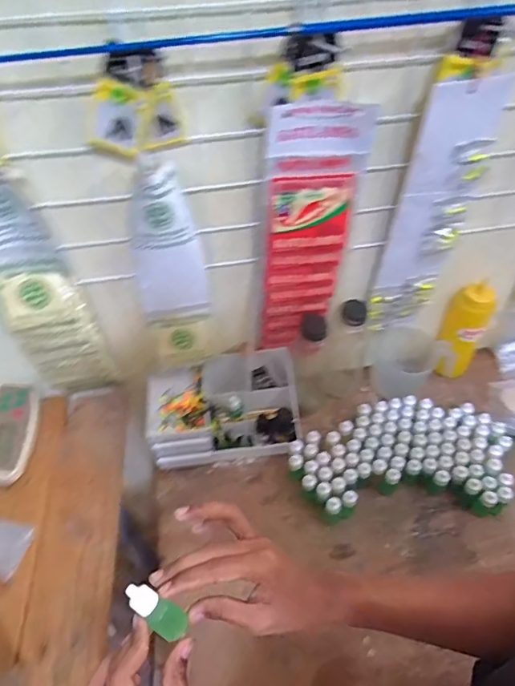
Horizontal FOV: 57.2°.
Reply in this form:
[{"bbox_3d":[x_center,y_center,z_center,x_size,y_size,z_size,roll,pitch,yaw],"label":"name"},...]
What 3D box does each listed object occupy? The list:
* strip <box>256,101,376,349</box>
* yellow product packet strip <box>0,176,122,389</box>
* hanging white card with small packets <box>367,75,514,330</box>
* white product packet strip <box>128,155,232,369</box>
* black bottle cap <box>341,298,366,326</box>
[{"bbox_3d":[0.064,-0.122,0.614,0.115,0.364,0.026,-8,48,-6],"label":"strip"},{"bbox_3d":[-0.267,-0.046,0.598,0.102,0.341,0.046,-12,49,-9],"label":"yellow product packet strip"},{"bbox_3d":[0.226,-0.153,0.631,0.095,0.377,0.019,-4,53,-5],"label":"hanging white card with small packets"},{"bbox_3d":[-0.114,-0.085,0.626,0.094,0.316,0.046,-19,52,-8],"label":"white product packet strip"},{"bbox_3d":[0.146,-0.046,0.719,0.037,0.030,0.027,10,49,10],"label":"black bottle cap"}]

